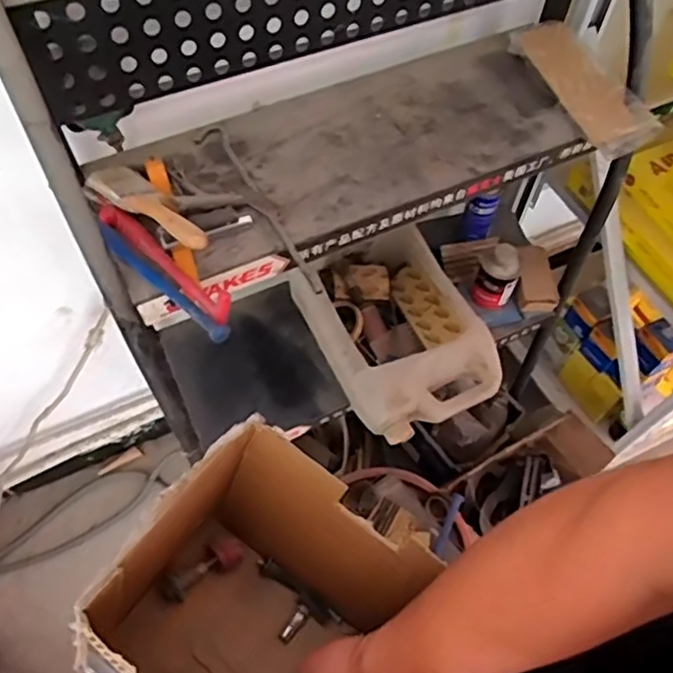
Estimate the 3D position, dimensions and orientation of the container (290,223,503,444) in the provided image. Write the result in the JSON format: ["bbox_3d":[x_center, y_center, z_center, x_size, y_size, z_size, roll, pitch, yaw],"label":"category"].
[{"bbox_3d":[0.089,-0.013,0.956,0.217,0.127,0.321,-21,62,-14],"label":"container"}]

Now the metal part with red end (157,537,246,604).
[{"bbox_3d":[-0.126,0.220,0.583,0.084,0.026,0.031,-32,87,-27],"label":"metal part with red end"}]

